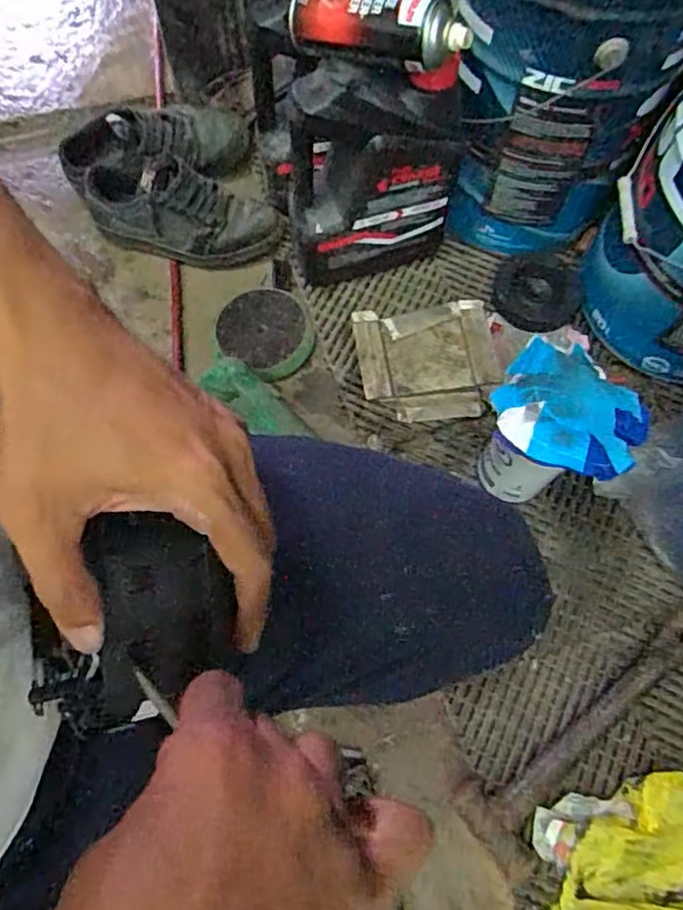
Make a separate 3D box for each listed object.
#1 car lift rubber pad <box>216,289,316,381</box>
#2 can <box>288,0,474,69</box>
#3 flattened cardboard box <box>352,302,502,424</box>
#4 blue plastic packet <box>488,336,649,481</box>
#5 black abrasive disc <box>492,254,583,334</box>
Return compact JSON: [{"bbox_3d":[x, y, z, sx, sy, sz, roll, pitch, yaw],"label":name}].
[{"bbox_3d":[-0.105,-0.174,0.875,0.135,0.020,0.118,35,72,11],"label":"car lift rubber pad"},{"bbox_3d":[0.040,-0.435,0.638,0.199,0.060,0.057,25,37,20],"label":"can"},{"bbox_3d":[0.115,-0.127,0.848,0.180,0.007,0.167,-6,69,-4],"label":"flattened cardboard box"},{"bbox_3d":[0.216,-0.040,0.599,0.146,0.039,0.133,40,73,13],"label":"blue plastic packet"},{"bbox_3d":[0.269,-0.222,0.870,0.113,0.016,0.121,0,69,-1],"label":"black abrasive disc"}]

